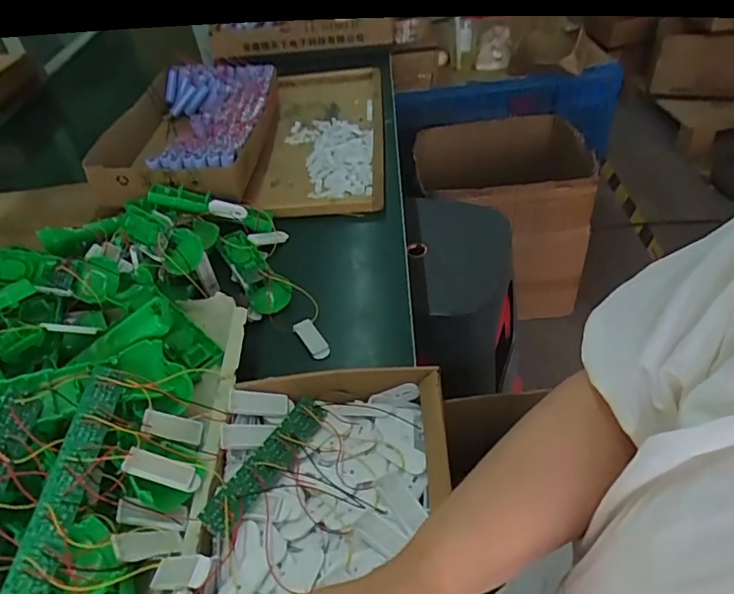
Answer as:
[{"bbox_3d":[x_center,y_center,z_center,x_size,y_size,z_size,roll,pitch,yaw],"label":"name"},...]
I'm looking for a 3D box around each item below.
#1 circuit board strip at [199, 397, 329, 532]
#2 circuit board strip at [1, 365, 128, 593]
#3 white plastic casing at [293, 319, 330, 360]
[{"bbox_3d":[-0.079,0.130,0.444,0.025,0.006,0.135,36,42,8],"label":"circuit board strip"},{"bbox_3d":[-0.216,0.127,0.408,0.028,0.007,0.168,15,49,-13],"label":"circuit board strip"},{"bbox_3d":[-0.061,0.046,0.616,0.021,0.010,0.054,-29,61,-22],"label":"white plastic casing"}]

